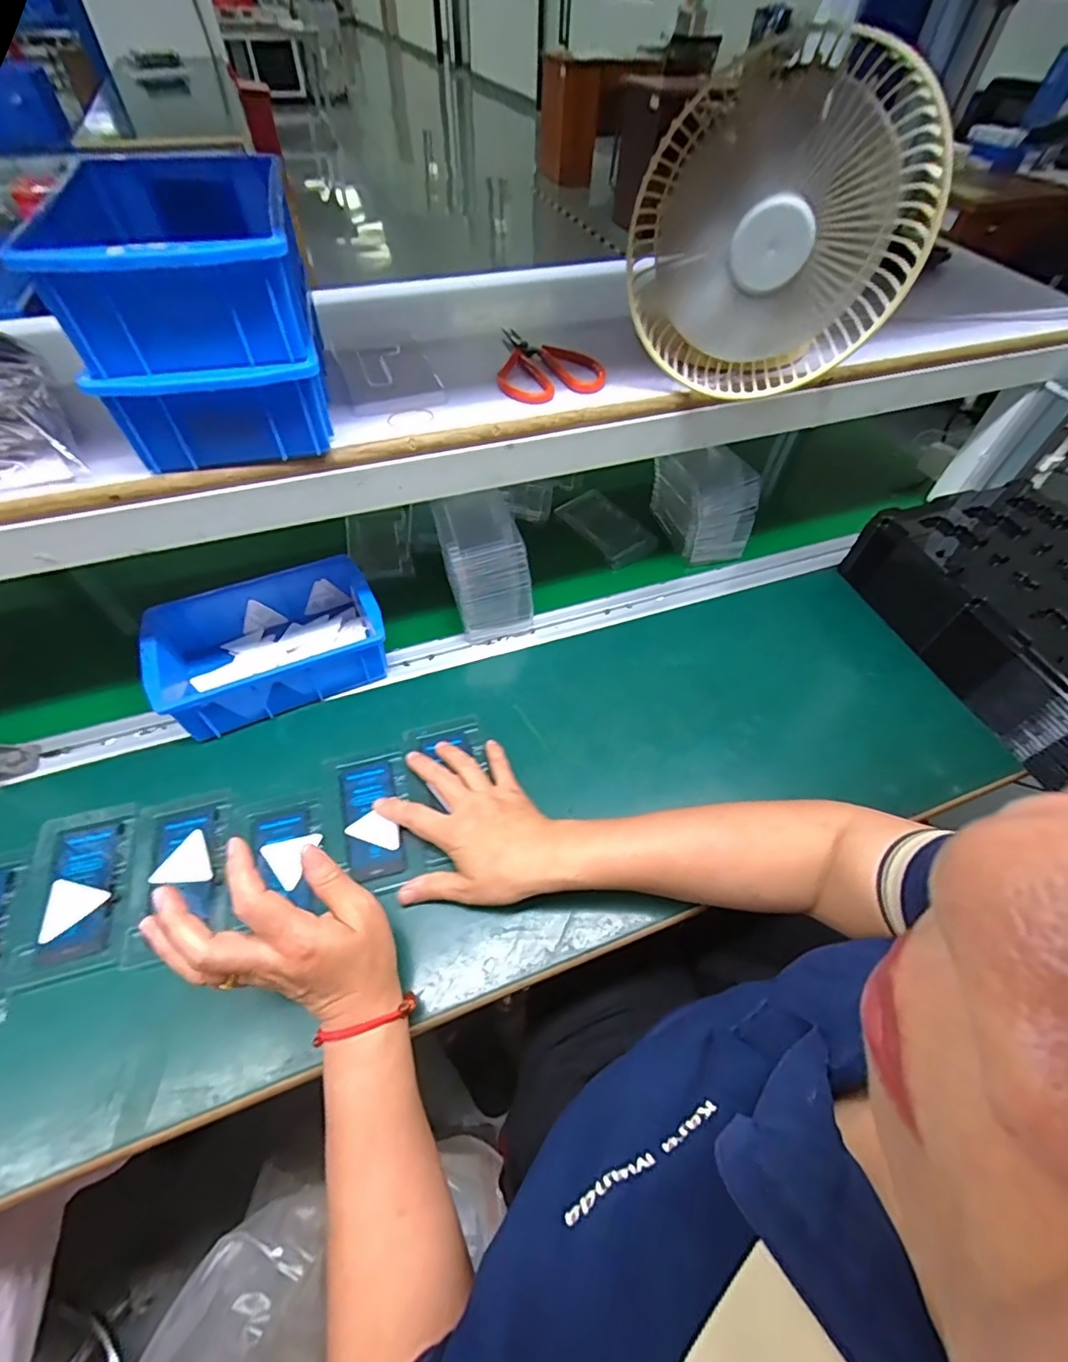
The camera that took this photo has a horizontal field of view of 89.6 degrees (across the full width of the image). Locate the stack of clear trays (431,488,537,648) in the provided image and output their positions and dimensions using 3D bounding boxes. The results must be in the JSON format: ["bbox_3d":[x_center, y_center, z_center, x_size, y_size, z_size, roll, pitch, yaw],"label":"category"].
[{"bbox_3d":[-0.056,-0.126,0.570,0.083,0.118,0.115,-13,56,-12],"label":"stack of clear trays"}]

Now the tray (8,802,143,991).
[{"bbox_3d":[-0.353,0.160,0.418,0.073,0.005,0.128,-12,56,-11],"label":"tray"}]

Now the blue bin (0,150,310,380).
[{"bbox_3d":[-0.227,-0.281,0.351,0.131,0.061,0.208,-10,55,-11],"label":"blue bin"}]

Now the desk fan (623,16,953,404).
[{"bbox_3d":[0.173,-0.323,0.398,0.199,0.183,0.088,6,53,1],"label":"desk fan"}]

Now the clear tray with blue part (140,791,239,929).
[{"bbox_3d":[-0.279,0.144,0.431,0.066,0.011,0.106,-13,56,-12],"label":"clear tray with blue part"}]

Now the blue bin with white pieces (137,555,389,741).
[{"bbox_3d":[-0.258,-0.038,0.530,0.200,0.059,0.134,-23,59,-18],"label":"blue bin with white pieces"}]

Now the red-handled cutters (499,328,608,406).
[{"bbox_3d":[0.013,-0.279,0.471,0.089,0.008,0.119,-2,55,-5],"label":"red-handled cutters"}]

